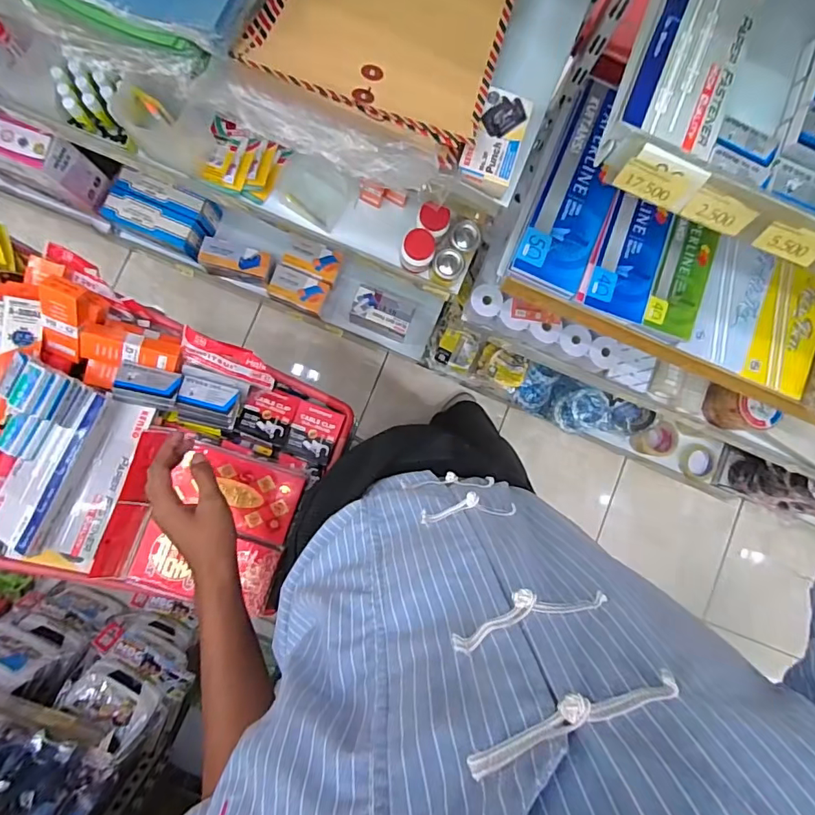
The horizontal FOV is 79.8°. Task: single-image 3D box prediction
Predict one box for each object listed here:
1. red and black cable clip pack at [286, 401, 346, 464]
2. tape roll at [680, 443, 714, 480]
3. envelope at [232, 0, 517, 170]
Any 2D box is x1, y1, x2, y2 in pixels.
[{"bbox_3d":[-0.129,0.035,0.684,0.064,0.012,0.076,18,85,-4],"label":"red and black cable clip pack"},{"bbox_3d":[0.855,0.161,1.441,0.113,0.035,0.092,34,85,-2],"label":"tape roll"},{"bbox_3d":[-0.009,-0.468,0.546,0.254,0.044,0.354,18,78,-3],"label":"envelope"}]

